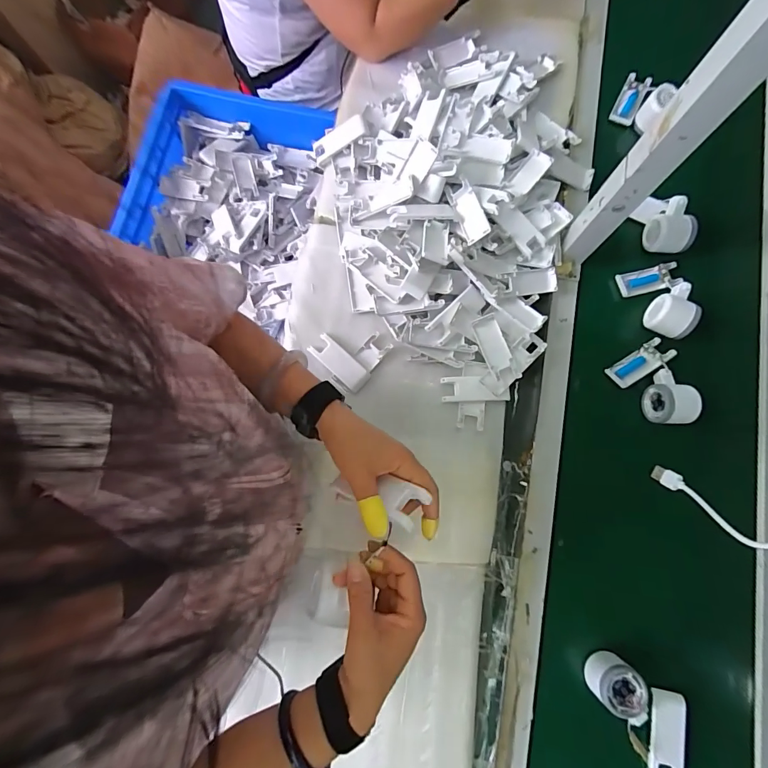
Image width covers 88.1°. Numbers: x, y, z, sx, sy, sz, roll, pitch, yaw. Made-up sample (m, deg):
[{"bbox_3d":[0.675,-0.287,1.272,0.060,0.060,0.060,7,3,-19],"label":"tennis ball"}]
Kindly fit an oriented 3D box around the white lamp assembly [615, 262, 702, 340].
[{"bbox_3d":[0.453,-0.137,0.632,0.094,0.048,0.128,-18,81,-4],"label":"white lamp assembly"}]

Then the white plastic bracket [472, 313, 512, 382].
[{"bbox_3d":[0.168,-0.058,0.598,0.040,0.014,0.093,-20,82,-4],"label":"white plastic bracket"}]

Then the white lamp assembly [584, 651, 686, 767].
[{"bbox_3d":[0.353,0.434,0.522,0.094,0.049,0.176,-34,83,-6],"label":"white lamp assembly"}]

